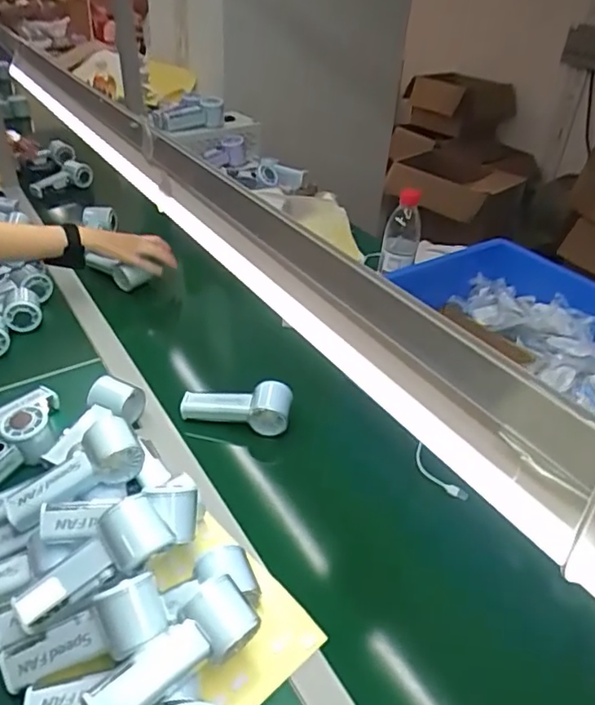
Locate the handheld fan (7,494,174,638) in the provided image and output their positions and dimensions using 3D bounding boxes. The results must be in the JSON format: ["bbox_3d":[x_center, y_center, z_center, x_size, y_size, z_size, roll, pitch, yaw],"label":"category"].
[{"bbox_3d":[-0.199,0.207,0.561,0.163,0.055,0.060,-36,42,2],"label":"handheld fan"}]

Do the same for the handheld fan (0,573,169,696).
[{"bbox_3d":[-0.193,0.263,0.542,0.160,0.049,0.059,-27,72,5],"label":"handheld fan"}]

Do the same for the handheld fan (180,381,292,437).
[{"bbox_3d":[-0.088,0.078,0.832,0.153,0.059,0.048,2,35,-3],"label":"handheld fan"}]

